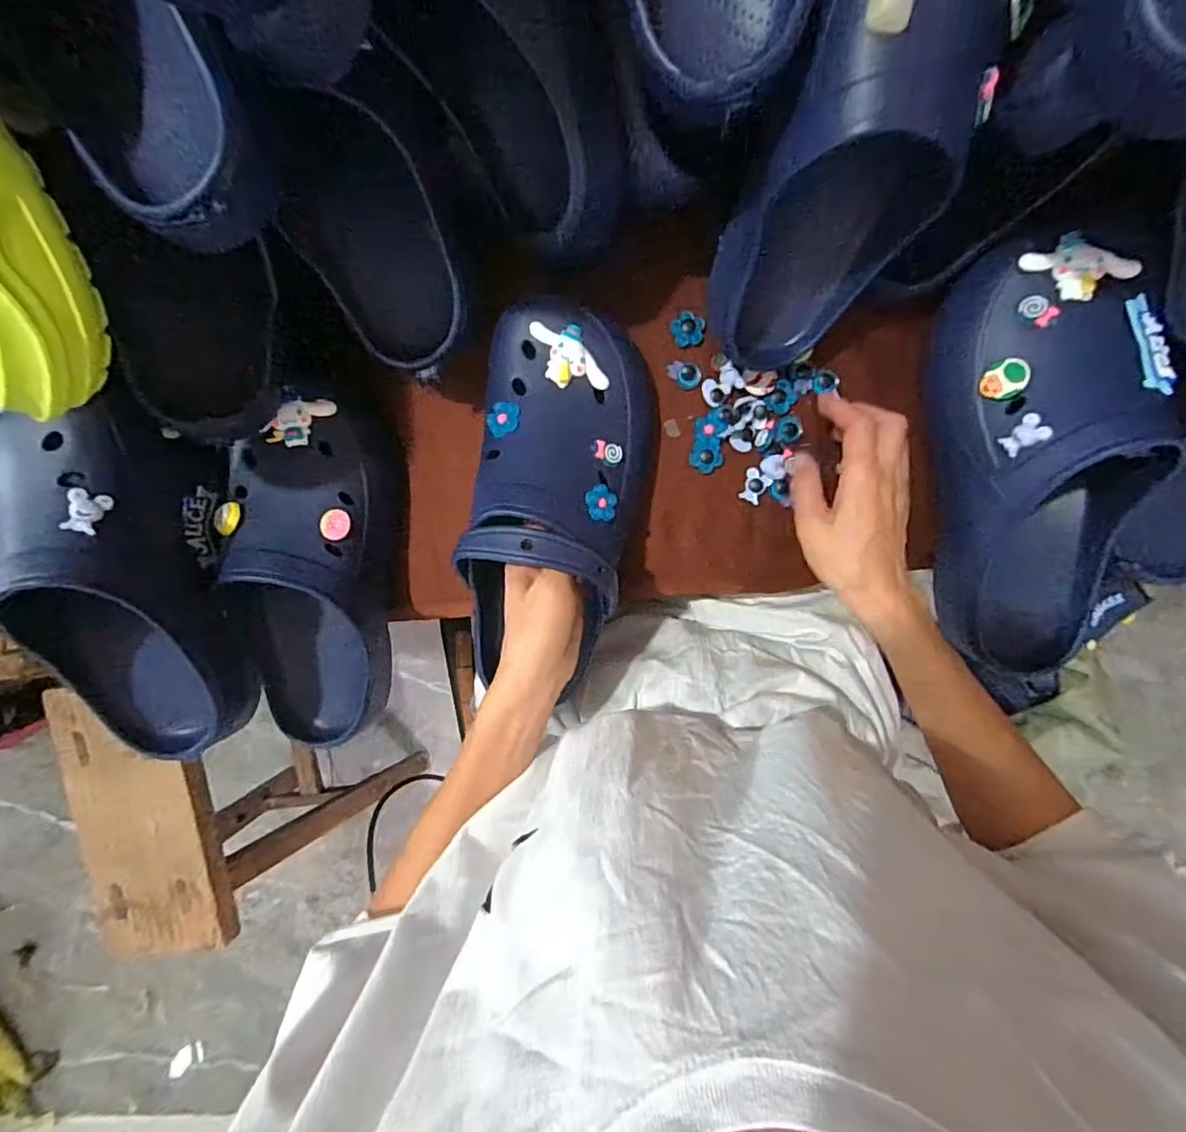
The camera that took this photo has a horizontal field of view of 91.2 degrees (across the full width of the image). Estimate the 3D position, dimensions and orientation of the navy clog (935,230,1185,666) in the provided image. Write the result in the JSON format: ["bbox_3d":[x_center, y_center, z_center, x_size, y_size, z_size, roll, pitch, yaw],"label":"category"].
[{"bbox_3d":[0.304,-0.068,0.380,0.122,0.091,0.290,-4,97,5],"label":"navy clog"}]

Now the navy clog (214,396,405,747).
[{"bbox_3d":[-0.219,0.010,0.445,0.112,0.082,0.272,5,98,4],"label":"navy clog"}]

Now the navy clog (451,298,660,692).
[{"bbox_3d":[-0.025,-0.050,0.402,0.117,0.093,0.258,9,98,4],"label":"navy clog"}]

